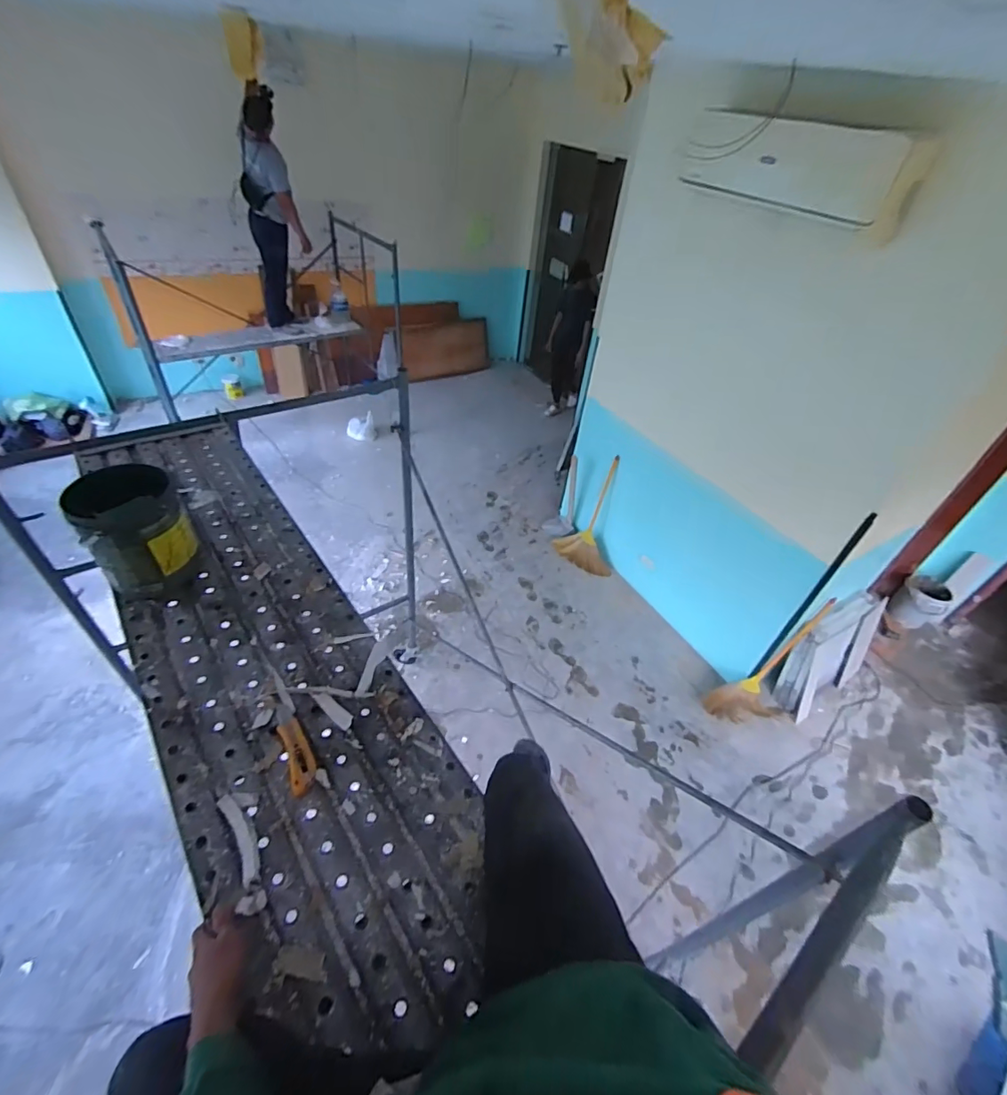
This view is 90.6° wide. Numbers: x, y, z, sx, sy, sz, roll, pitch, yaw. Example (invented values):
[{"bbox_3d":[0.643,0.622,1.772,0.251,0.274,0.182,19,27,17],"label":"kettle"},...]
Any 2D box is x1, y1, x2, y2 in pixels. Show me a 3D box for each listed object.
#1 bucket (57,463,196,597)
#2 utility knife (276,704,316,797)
[{"bbox_3d":[-0.693,-0.032,0.951,0.171,0.197,0.152,-8,45,-16],"label":"bucket"},{"bbox_3d":[-0.329,0.312,0.790,0.040,0.016,0.158,-22,54,-20],"label":"utility knife"}]

